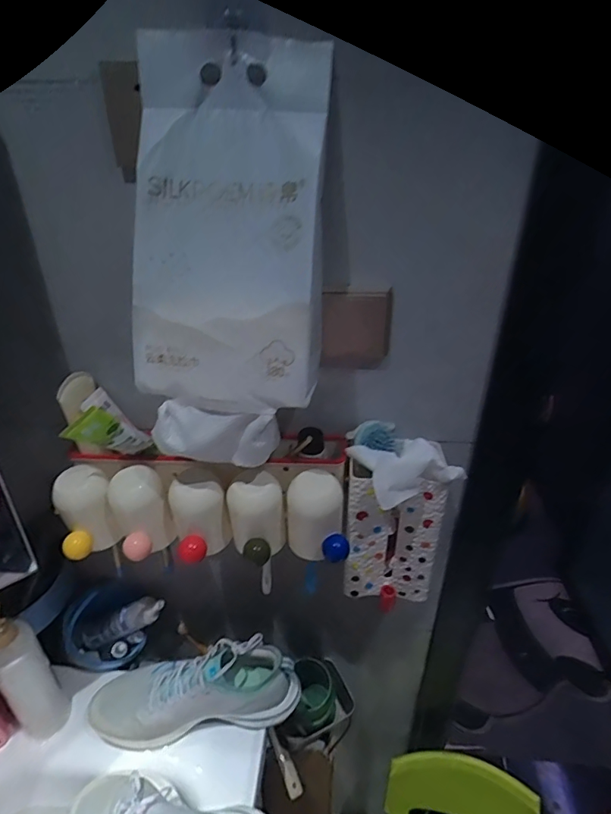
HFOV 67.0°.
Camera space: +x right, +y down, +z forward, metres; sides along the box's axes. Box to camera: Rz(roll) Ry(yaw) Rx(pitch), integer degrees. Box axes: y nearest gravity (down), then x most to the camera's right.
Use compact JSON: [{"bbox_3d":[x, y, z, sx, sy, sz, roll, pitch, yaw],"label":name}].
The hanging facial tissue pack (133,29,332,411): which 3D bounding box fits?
[{"bbox_3d":[-0.072,-0.169,0.449,0.184,0.310,0.106,4,30,7],"label":"hanging facial tissue pack"}]

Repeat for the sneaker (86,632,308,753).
[{"bbox_3d":[-0.158,0.408,0.663,0.292,0.108,0.092,-2,30,-4],"label":"sneaker"}]

